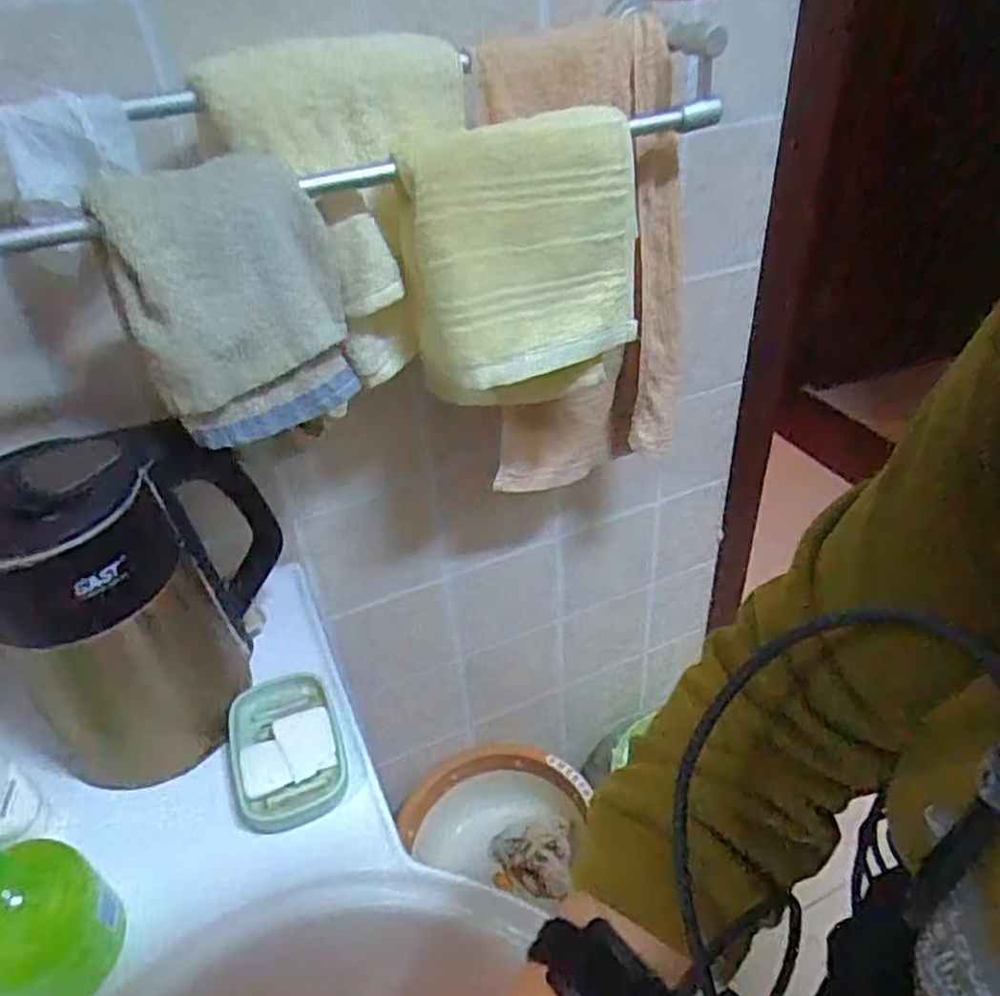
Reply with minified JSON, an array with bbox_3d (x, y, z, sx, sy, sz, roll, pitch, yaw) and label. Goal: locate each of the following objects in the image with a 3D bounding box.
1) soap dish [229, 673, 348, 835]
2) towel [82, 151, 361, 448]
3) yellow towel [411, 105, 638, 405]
[{"bbox_3d":[-0.174,0.203,0.593,0.087,0.029,0.122,-14,38,-12],"label":"soap dish"},{"bbox_3d":[-0.174,-0.129,0.491,0.135,0.163,0.057,-14,38,-13],"label":"towel"},{"bbox_3d":[0.020,-0.176,0.562,0.179,0.192,0.062,-20,40,-20],"label":"yellow towel"}]

